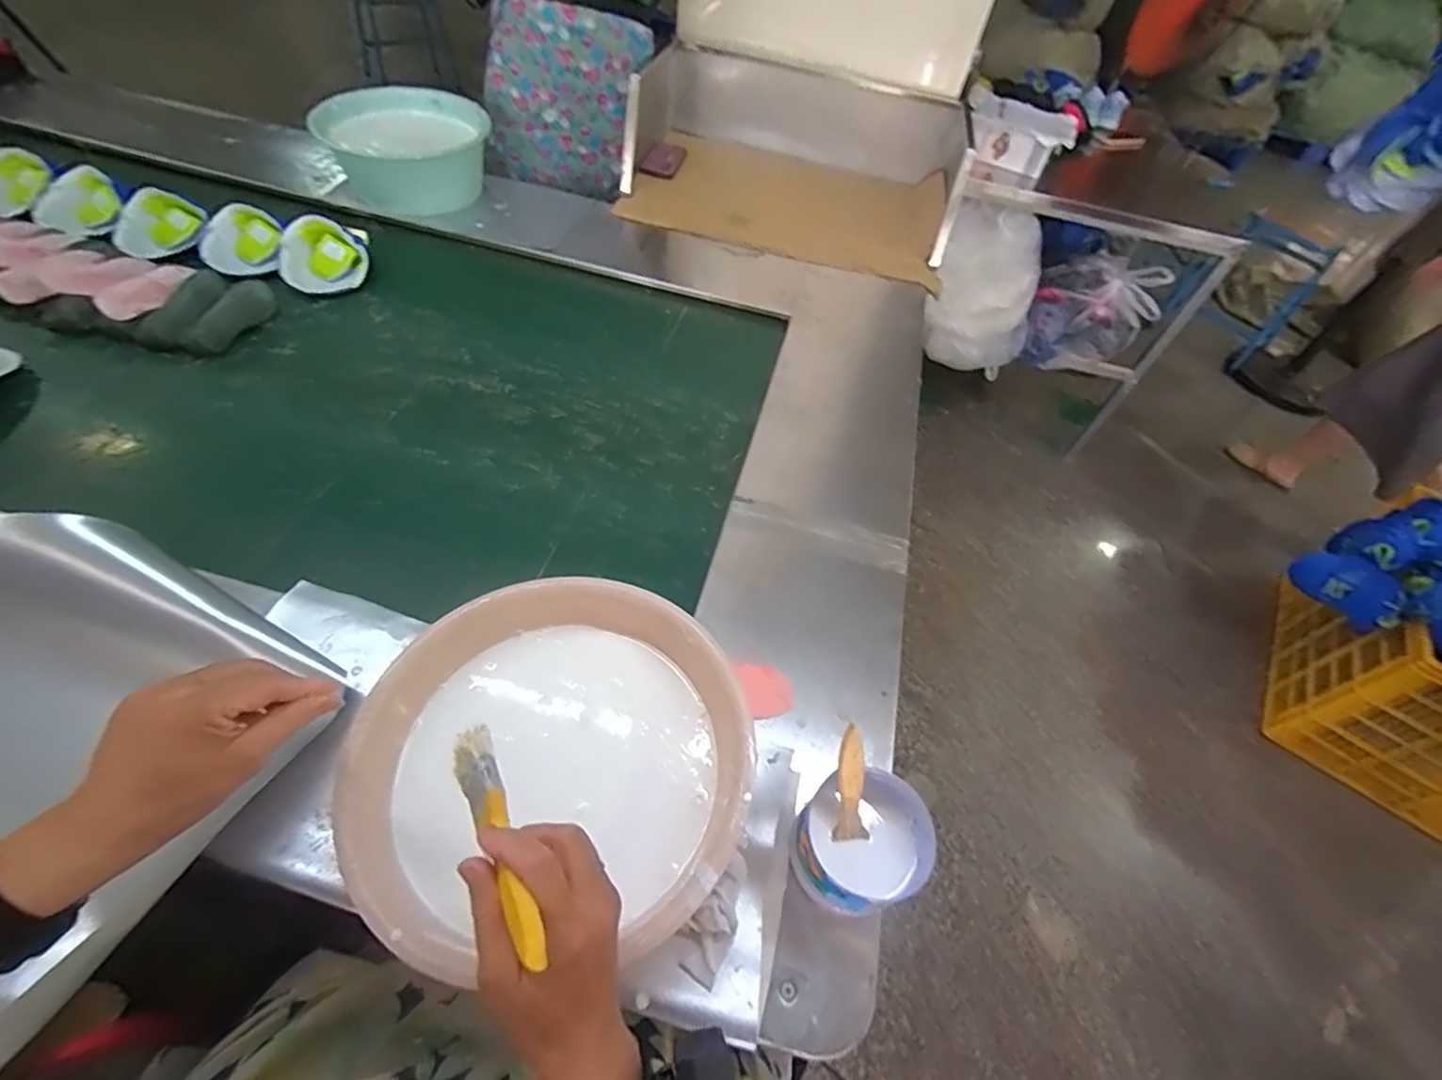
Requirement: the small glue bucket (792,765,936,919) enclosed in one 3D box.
[{"bbox_3d":[0.119,0.267,0.527,0.106,0.087,0.100,4,52,-6],"label":"small glue bucket"}]

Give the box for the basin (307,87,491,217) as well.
[{"bbox_3d":[-0.616,-0.756,1.212,0.305,0.171,0.266,-16,54,-18],"label":"basin"}]

